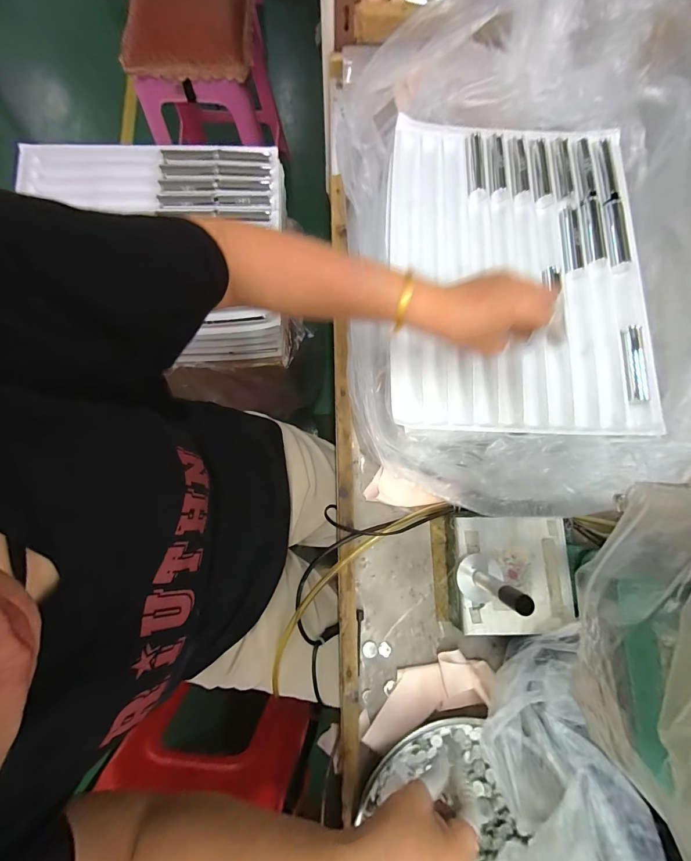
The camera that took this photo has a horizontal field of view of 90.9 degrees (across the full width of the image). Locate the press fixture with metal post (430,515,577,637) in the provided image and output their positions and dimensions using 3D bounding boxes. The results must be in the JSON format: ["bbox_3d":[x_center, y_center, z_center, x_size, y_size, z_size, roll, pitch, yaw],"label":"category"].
[{"bbox_3d":[0.178,0.155,0.348,0.135,0.145,0.122,0,79,-1],"label":"press fixture with metal post"}]

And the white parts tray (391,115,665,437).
[{"bbox_3d":[0.212,-0.201,0.433,0.299,0.033,0.414,2,79,0],"label":"white parts tray"}]

